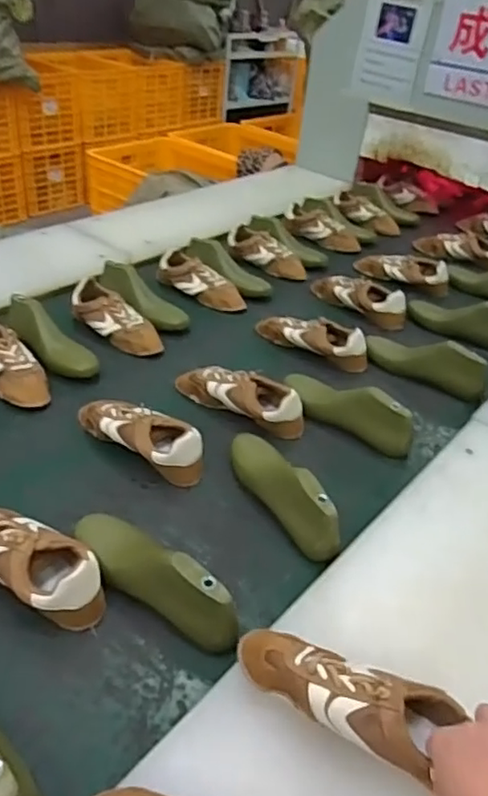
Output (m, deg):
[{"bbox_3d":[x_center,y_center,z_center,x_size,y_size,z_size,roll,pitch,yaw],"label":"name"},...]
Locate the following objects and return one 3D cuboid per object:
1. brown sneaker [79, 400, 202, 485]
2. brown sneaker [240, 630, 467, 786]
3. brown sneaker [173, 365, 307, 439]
[{"bbox_3d":[-0.153,0.051,0.947,0.235,0.074,0.091,34,44,31],"label":"brown sneaker"},{"bbox_3d":[0.095,0.280,0.580,0.212,0.071,0.085,17,37,18],"label":"brown sneaker"},{"bbox_3d":[-0.004,-0.003,1.054,0.226,0.072,0.070,25,40,22],"label":"brown sneaker"}]

